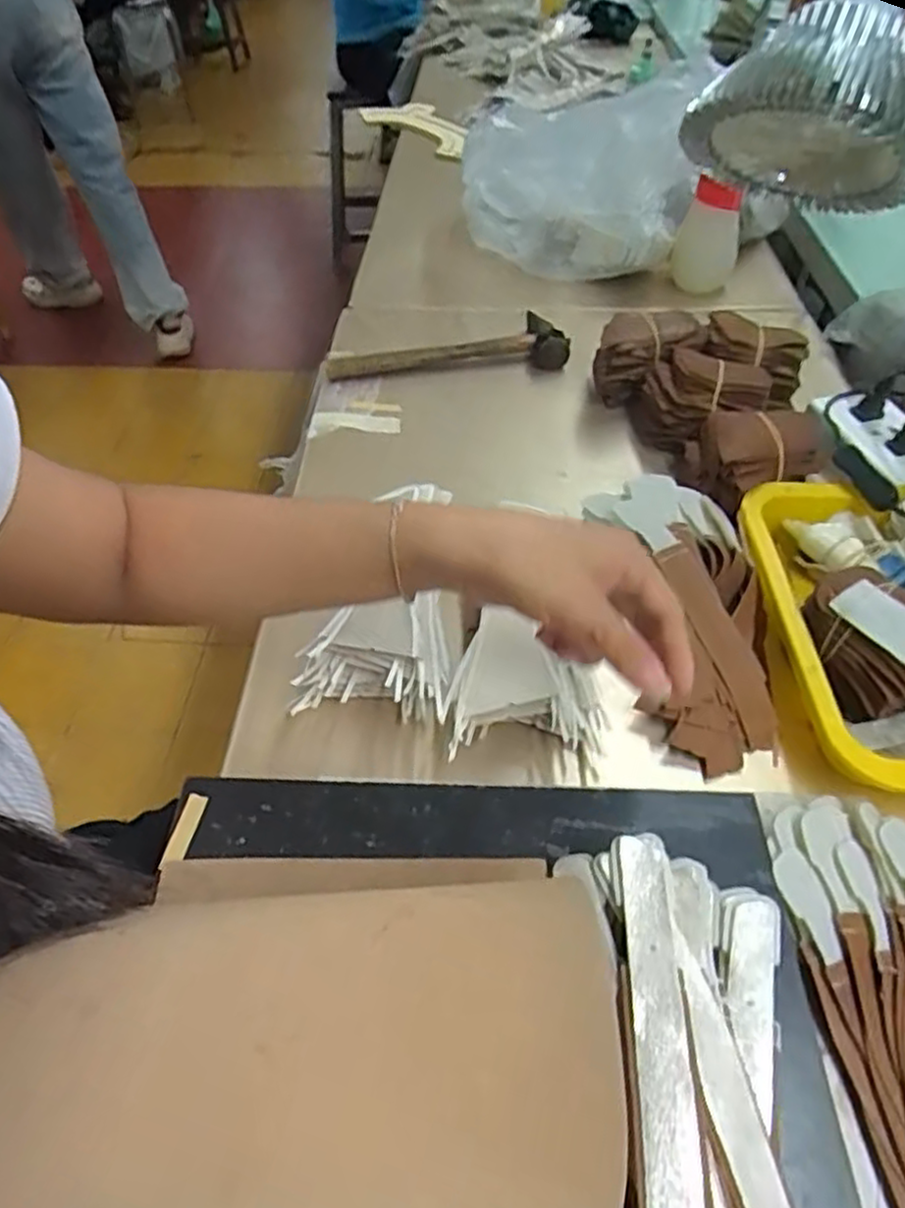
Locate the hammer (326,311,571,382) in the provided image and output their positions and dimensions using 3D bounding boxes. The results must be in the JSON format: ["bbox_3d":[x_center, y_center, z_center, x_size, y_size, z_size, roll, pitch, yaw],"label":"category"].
[{"bbox_3d":[-0.008,-0.267,0.745,0.244,0.030,0.089,-7,50,-6],"label":"hammer"}]

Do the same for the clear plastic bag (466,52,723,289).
[{"bbox_3d":[0.143,-0.494,0.831,0.284,0.209,0.155,33,57,25],"label":"clear plastic bag"}]

